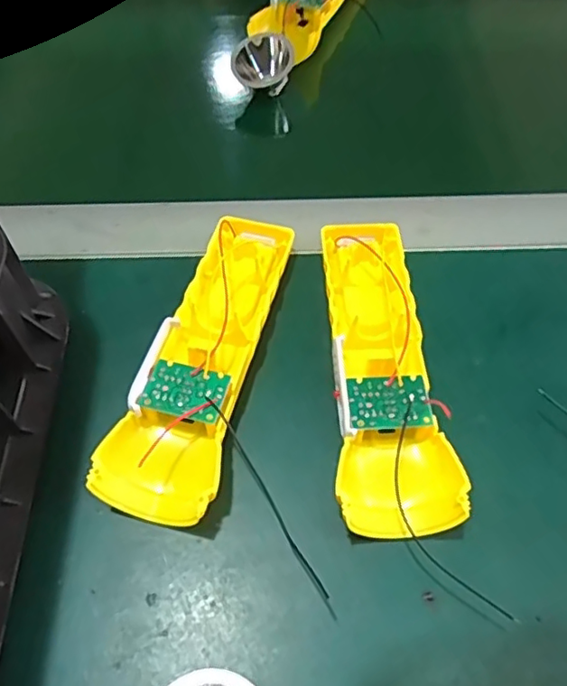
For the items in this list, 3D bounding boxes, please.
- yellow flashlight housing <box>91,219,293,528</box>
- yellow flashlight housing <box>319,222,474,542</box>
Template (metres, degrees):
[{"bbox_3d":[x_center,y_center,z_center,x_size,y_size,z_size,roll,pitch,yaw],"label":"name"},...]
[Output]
[{"bbox_3d":[-0.036,0.002,0.283,0.048,0.026,0.164,13,60,7],"label":"yellow flashlight housing"},{"bbox_3d":[0.044,0.007,0.279,0.050,0.028,0.163,-3,60,-2],"label":"yellow flashlight housing"}]

